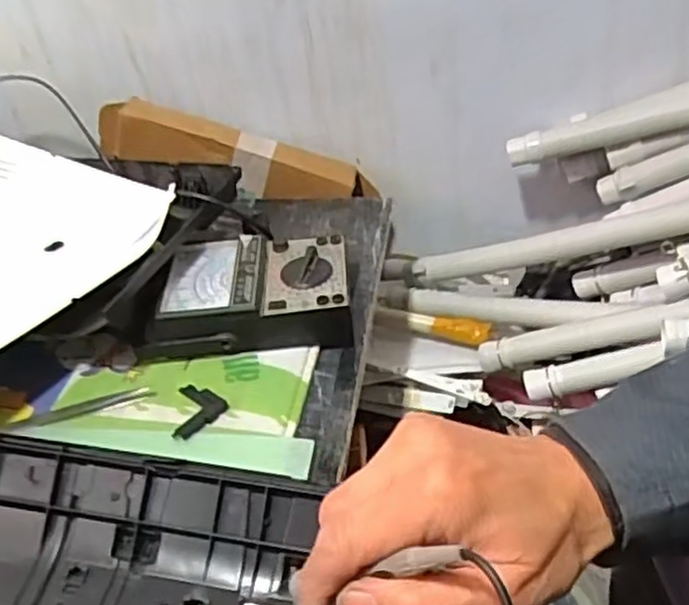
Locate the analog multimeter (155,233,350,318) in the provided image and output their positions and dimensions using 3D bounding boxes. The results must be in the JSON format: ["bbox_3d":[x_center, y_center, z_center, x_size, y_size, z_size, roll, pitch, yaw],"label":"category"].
[{"bbox_3d":[-0.076,-0.016,0.640,0.160,0.042,0.109,-2,44,4],"label":"analog multimeter"}]

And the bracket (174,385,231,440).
[{"bbox_3d":[-0.113,0.085,0.570,0.040,0.011,0.054,-7,39,3],"label":"bracket"}]

